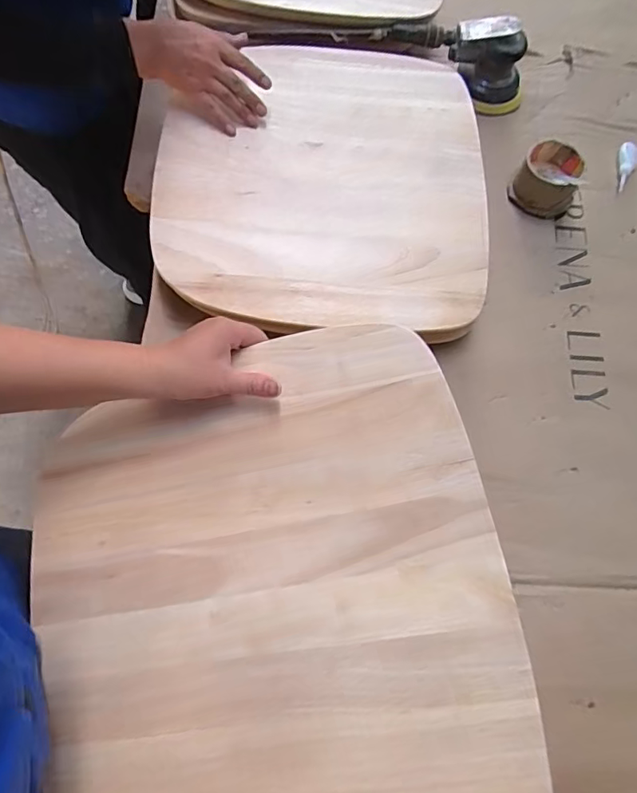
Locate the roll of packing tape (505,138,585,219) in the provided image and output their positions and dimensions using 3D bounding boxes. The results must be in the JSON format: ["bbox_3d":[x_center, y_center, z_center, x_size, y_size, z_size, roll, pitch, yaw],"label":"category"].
[{"bbox_3d":[0.320,-0.301,0.683,0.082,0.055,0.089,1,72,-2],"label":"roll of packing tape"}]

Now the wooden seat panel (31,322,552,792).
[{"bbox_3d":[-0.055,0.175,0.405,0.400,0.012,0.415,-17,74,11],"label":"wooden seat panel"}]

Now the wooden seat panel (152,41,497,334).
[{"bbox_3d":[0.007,-0.281,0.624,0.403,0.021,0.423,1,72,-2],"label":"wooden seat panel"}]

